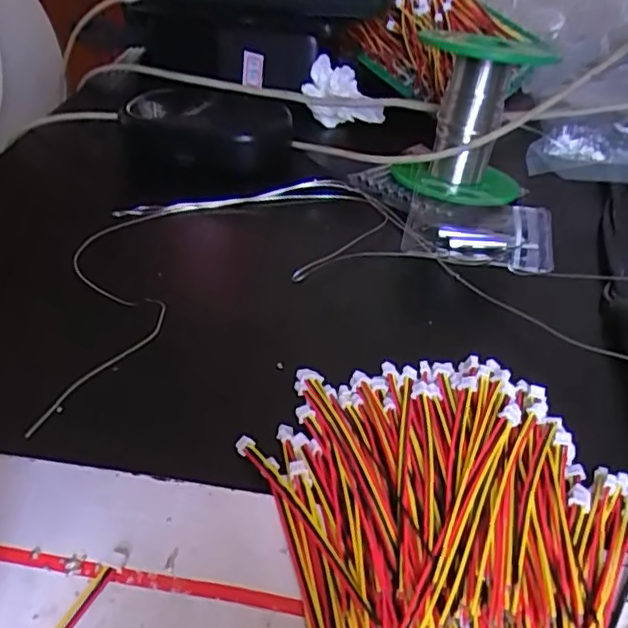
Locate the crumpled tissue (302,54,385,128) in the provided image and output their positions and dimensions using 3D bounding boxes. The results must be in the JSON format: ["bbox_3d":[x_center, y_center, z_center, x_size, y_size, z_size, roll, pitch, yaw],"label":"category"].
[{"bbox_3d":[0.018,-0.126,0.363,0.058,0.040,0.018,28,45,29],"label":"crumpled tissue"}]

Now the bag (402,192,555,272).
[{"bbox_3d":[0.078,-0.037,0.289,0.069,0.011,0.046,11,51,9],"label":"bag"}]

